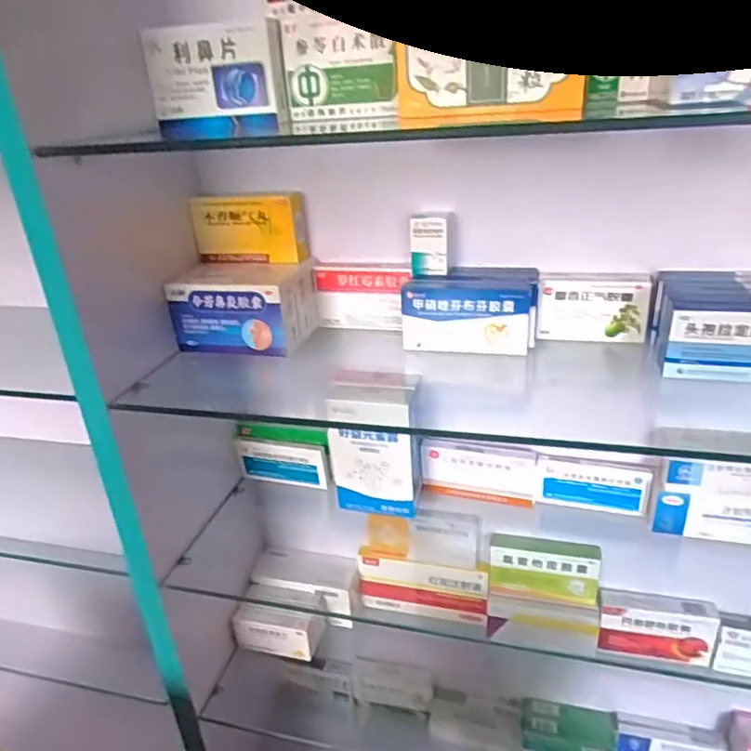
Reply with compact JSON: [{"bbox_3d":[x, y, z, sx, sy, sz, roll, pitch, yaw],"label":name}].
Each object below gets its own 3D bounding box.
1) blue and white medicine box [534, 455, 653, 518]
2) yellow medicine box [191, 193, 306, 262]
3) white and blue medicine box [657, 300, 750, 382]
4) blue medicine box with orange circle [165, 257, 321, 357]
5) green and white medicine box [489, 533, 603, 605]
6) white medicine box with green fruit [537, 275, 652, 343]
[{"bbox_3d":[0.265,0.136,0.727,0.130,0.067,0.021,5,27,17],"label":"blue and white medicine box"},{"bbox_3d":[-0.143,-0.169,0.686,0.122,0.069,0.039,2,26,11],"label":"yellow medicine box"},{"bbox_3d":[0.320,-0.028,0.518,0.130,0.070,0.022,4,27,15],"label":"white and blue medicine box"},{"bbox_3d":[-0.146,-0.079,0.679,0.131,0.083,0.104,5,27,17],"label":"blue medicine box with orange circle"},{"bbox_3d":[0.226,0.260,0.795,0.139,0.086,0.022,4,27,15],"label":"green and white medicine box"},{"bbox_3d":[0.226,-0.070,0.620,0.107,0.067,0.017,3,27,13],"label":"white medicine box with green fruit"}]

